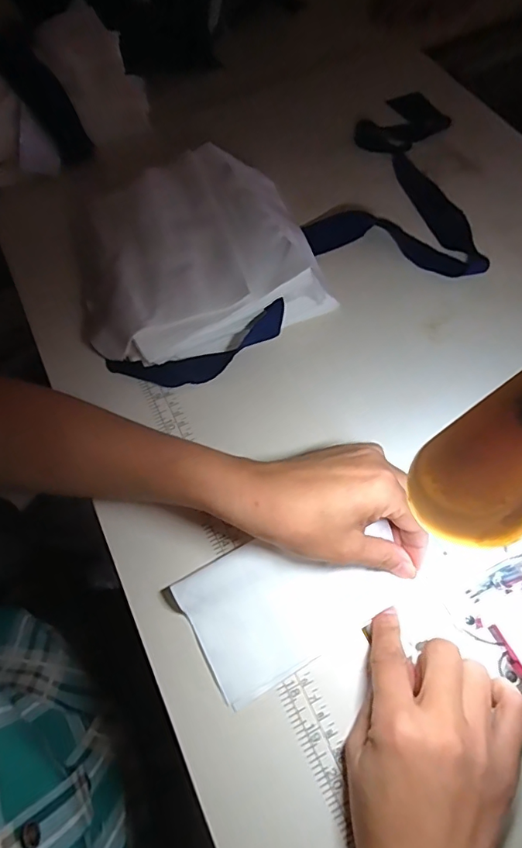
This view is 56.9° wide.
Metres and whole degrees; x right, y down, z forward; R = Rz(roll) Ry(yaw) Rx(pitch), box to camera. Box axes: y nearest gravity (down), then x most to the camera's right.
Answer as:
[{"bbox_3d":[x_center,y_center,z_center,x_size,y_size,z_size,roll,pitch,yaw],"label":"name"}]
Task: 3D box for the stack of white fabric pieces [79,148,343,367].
[{"bbox_3d":[-0.058,-0.142,0.416,0.205,0.058,0.192,-20,65,-8],"label":"stack of white fabric pieces"}]

